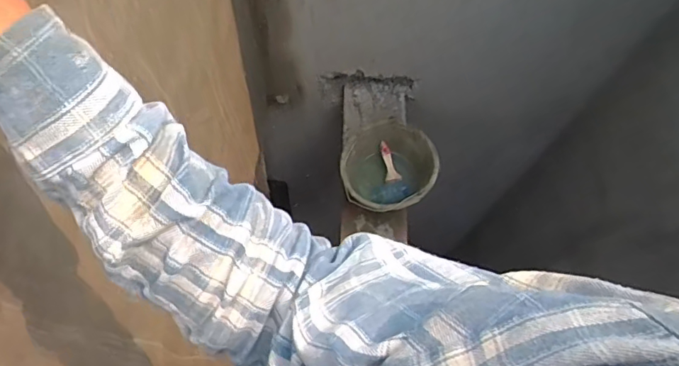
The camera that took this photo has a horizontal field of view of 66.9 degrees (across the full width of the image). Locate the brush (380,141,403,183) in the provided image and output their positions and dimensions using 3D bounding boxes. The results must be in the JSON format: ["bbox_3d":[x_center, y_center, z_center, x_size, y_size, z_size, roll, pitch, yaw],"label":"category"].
[{"bbox_3d":[0.145,-0.063,1.515,0.045,0.018,0.121,-19,95,-8],"label":"brush"}]

